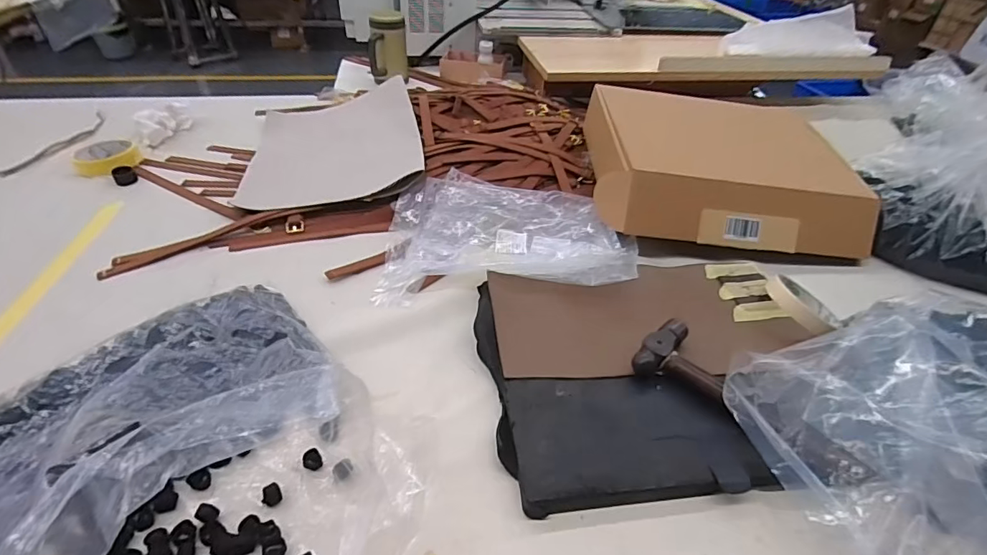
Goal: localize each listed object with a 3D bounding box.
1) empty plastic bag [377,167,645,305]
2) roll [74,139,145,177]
[{"bbox_3d":[0.022,-0.054,0.629,0.311,0.053,0.230,2,40,-2],"label":"empty plastic bag"},{"bbox_3d":[-0.618,-0.192,0.769,0.085,0.023,0.085,2,40,-2],"label":"roll"}]

